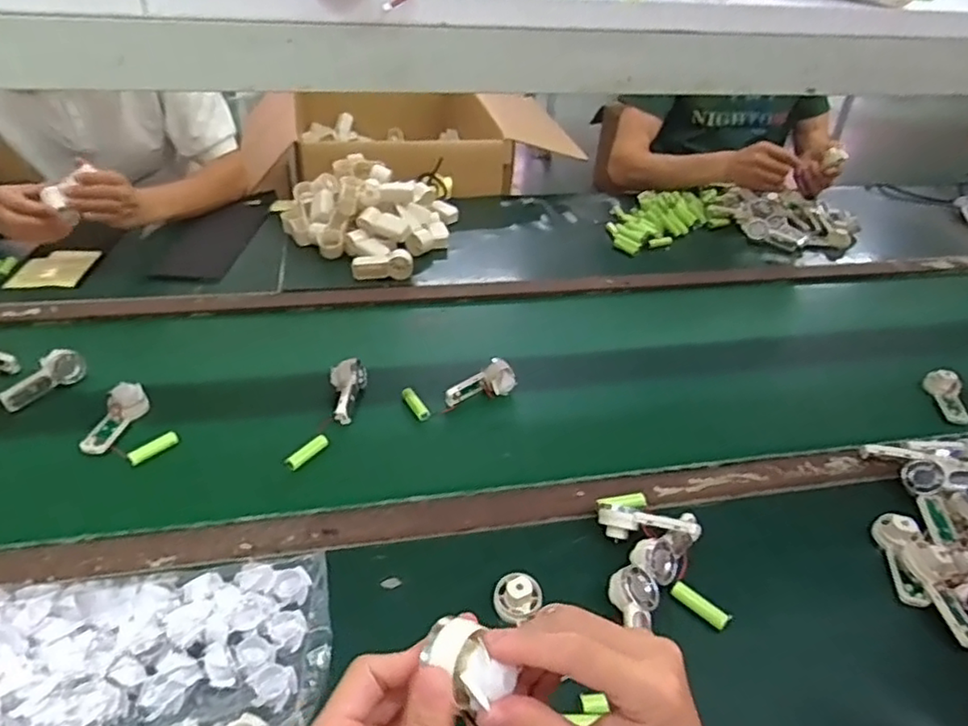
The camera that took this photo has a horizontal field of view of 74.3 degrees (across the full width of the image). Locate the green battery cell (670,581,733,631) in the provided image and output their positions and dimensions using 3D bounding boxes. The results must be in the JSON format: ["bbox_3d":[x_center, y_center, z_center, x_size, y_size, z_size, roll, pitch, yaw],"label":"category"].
[{"bbox_3d":[0.189,0.211,0.558,0.052,0.013,0.014,29,43,29],"label":"green battery cell"}]

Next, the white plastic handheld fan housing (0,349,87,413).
[{"bbox_3d":[-0.521,0.017,0.754,0.035,0.031,0.092,23,40,23],"label":"white plastic handheld fan housing"}]

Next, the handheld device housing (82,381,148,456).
[{"bbox_3d":[-0.406,0.059,0.702,0.040,0.031,0.086,3,37,-2],"label":"handheld device housing"}]

